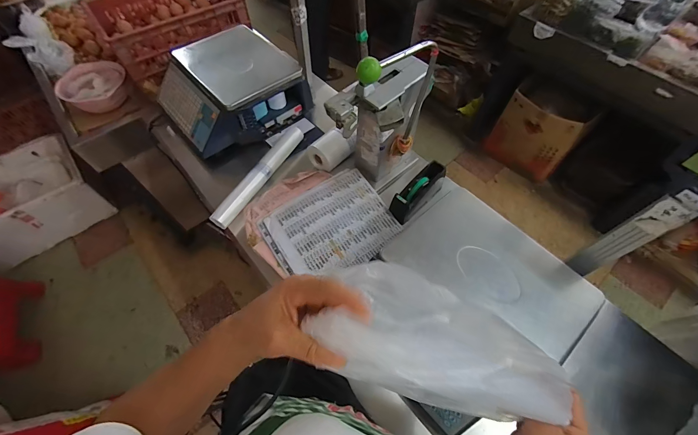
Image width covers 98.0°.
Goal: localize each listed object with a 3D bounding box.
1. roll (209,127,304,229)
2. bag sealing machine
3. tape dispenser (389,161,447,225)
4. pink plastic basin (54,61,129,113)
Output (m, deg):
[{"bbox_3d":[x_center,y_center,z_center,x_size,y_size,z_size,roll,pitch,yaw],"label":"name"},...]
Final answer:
[{"bbox_3d":[-0.245,-0.122,0.834,0.048,0.041,0.362,25,62,14],"label":"roll"},{"bbox_3d":[0.069,-0.221,0.686,0.138,0.384,0.247,36,65,19],"label":"bag sealing machine"},{"bbox_3d":[0.180,-0.066,0.794,0.170,0.088,0.057,-39,67,-21],"label":"tape dispenser"},{"bbox_3d":[-0.915,-0.472,1.101,0.210,0.100,0.210,0,59,0],"label":"pink plastic basin"}]

